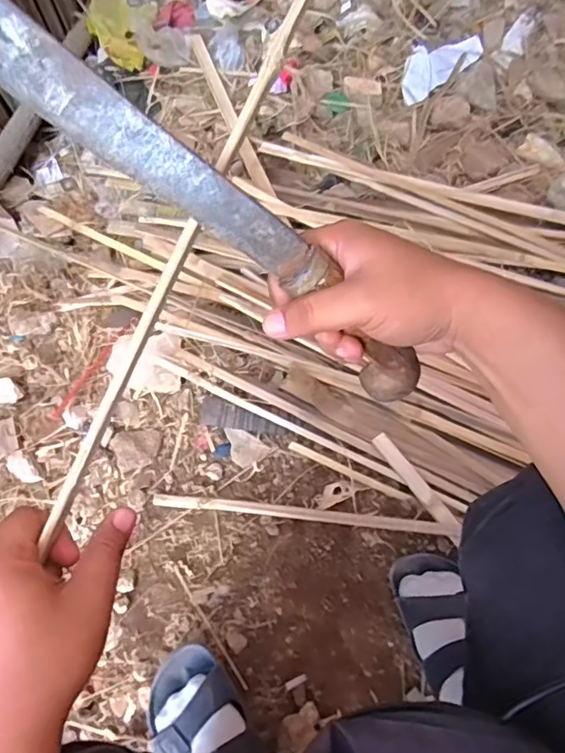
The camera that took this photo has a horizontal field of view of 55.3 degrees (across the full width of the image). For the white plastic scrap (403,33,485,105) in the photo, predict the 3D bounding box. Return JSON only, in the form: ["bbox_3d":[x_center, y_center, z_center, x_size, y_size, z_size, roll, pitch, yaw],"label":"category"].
[{"bbox_3d":[0.283,-0.589,1.012,0.187,0.026,0.100,-37,68,-13],"label":"white plastic scrap"}]

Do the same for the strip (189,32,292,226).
[{"bbox_3d":[-0.086,-0.453,0.956,0.028,0.011,0.494,-20,65,-6],"label":"strip"}]

